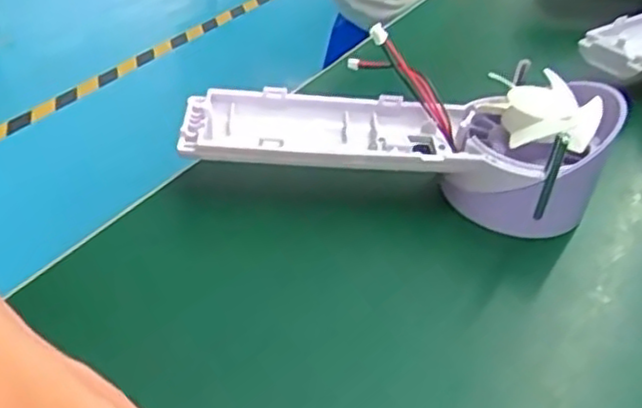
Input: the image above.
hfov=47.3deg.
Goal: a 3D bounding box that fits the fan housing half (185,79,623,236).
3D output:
[{"bbox_3d":[0.031,-0.027,0.301,0.174,0.050,0.059,3,37,-4],"label":"fan housing half"}]

